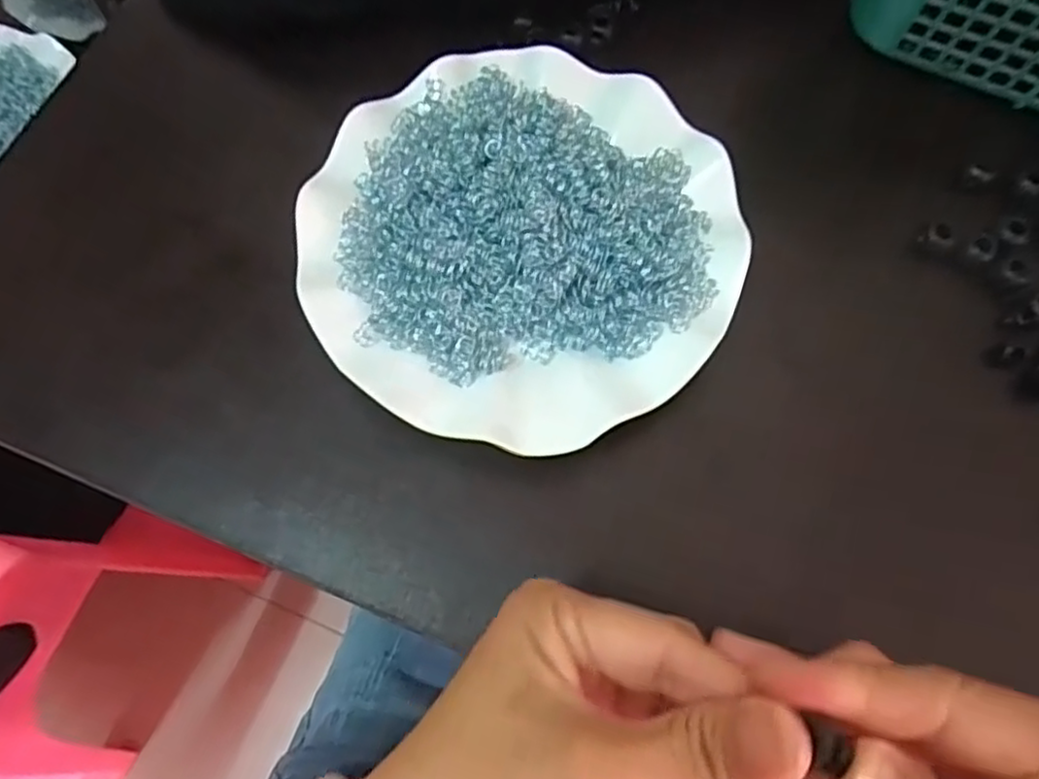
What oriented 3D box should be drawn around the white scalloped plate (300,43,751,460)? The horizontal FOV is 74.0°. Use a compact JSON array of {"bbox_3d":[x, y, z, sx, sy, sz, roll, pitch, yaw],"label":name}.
[{"bbox_3d":[0.002,-0.064,0.302,0.178,0.046,0.177,-1,72,2],"label":"white scalloped plate"}]

